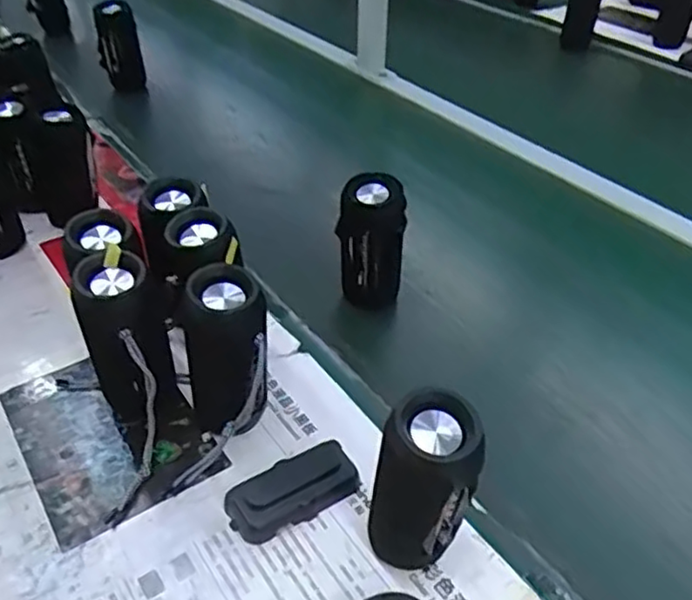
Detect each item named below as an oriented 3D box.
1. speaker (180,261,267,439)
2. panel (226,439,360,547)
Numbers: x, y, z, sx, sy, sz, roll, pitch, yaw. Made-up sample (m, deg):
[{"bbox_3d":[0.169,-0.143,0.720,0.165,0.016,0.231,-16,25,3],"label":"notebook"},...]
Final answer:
[{"bbox_3d":[-0.102,0.050,0.569,0.067,0.156,0.076,-10,40,-12],"label":"speaker"},{"bbox_3d":[-0.043,0.153,0.544,0.104,0.024,0.053,-24,45,-27],"label":"panel"}]

